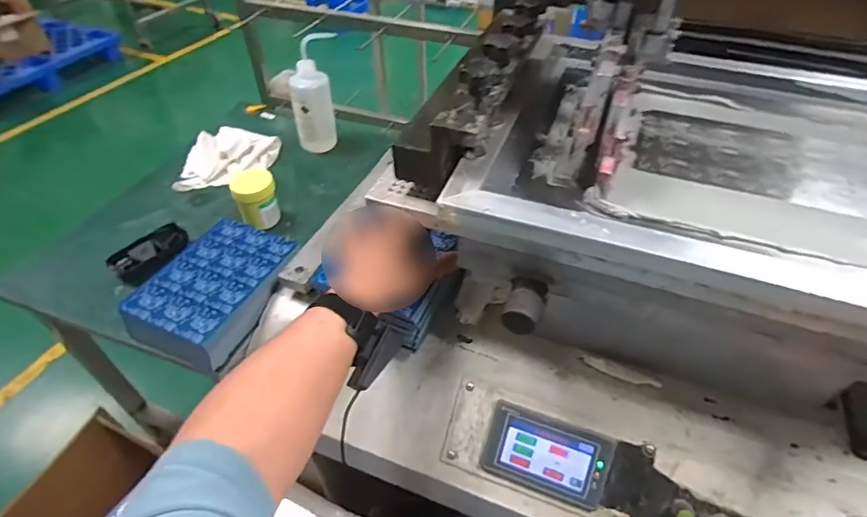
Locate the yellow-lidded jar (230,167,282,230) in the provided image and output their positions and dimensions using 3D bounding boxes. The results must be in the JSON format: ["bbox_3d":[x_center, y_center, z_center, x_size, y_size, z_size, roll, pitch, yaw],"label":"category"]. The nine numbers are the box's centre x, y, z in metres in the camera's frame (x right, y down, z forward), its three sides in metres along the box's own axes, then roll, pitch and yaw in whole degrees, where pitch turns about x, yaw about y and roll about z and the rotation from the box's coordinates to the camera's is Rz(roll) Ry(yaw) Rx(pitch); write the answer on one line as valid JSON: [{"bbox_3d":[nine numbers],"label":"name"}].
[{"bbox_3d":[-0.284,-0.095,0.762,0.063,0.077,0.071,-19,49,-18],"label":"yellow-lidded jar"}]

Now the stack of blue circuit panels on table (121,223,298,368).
[{"bbox_3d":[-0.293,0.040,0.648,0.138,0.066,0.201,17,48,15],"label":"stack of blue circuit panels on table"}]

